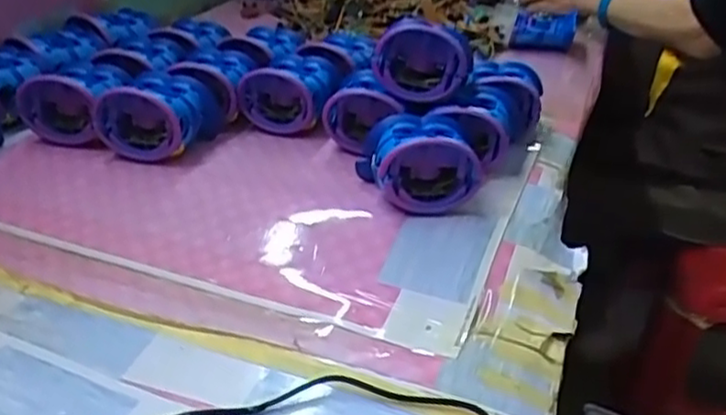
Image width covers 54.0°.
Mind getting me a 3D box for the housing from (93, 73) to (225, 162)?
[{"bbox_3d":[-0.189,-0.088,0.664,0.084,0.069,0.094,9,32,11],"label":"housing"}]

